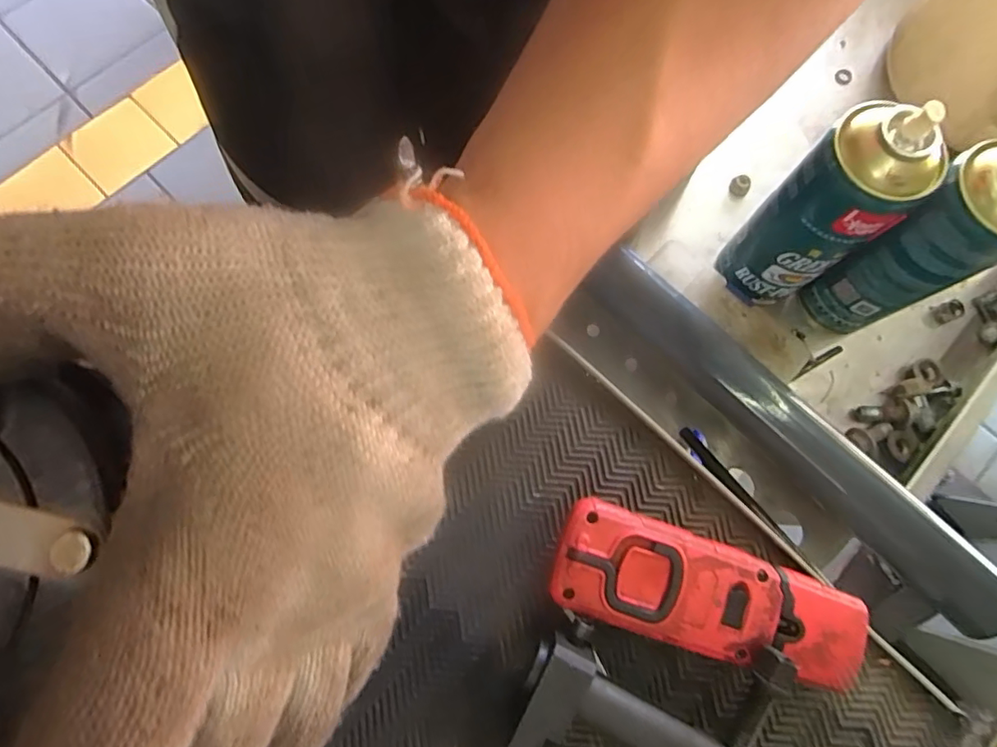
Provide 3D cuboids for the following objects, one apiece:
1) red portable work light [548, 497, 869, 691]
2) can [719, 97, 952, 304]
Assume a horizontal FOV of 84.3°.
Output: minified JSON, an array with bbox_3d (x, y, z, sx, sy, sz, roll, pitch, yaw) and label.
[{"bbox_3d":[0.106,0.117,0.292,0.155,0.035,0.055,19,76,4],"label":"red portable work light"},{"bbox_3d":[0.207,-0.102,0.358,0.063,0.152,0.064,-40,80,-11],"label":"can"}]

